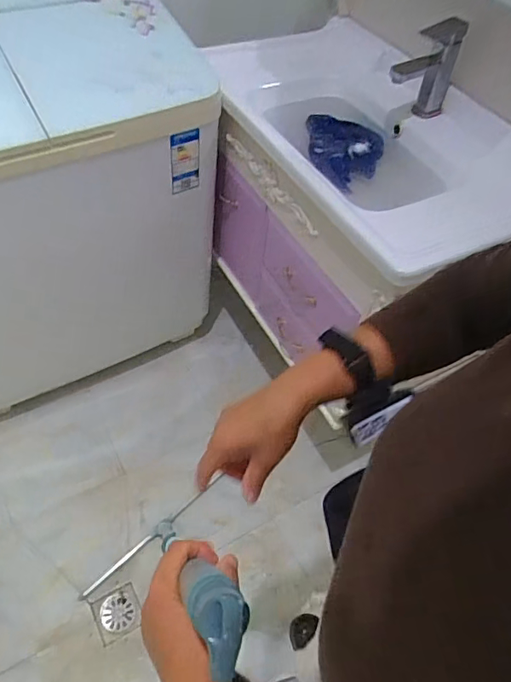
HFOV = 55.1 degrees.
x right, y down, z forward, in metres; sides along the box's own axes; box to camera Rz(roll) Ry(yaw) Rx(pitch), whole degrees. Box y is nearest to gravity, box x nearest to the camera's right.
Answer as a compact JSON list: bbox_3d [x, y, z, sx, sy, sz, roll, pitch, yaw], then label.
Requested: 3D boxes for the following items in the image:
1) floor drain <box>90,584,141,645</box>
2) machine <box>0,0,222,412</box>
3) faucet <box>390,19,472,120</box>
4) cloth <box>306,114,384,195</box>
[{"bbox_3d":[-0.325,0.638,1.155,0.099,0.005,0.103,-22,57,-20],"label":"floor drain"},{"bbox_3d":[-0.502,-0.283,1.147,0.775,0.866,0.425,-19,56,-19],"label":"machine"},{"bbox_3d":[0.331,-0.527,0.967,0.149,0.169,0.042,-20,57,-19],"label":"faucet"},{"bbox_3d":[0.181,-0.390,1.022,0.166,0.032,0.257,11,52,3],"label":"cloth"}]

